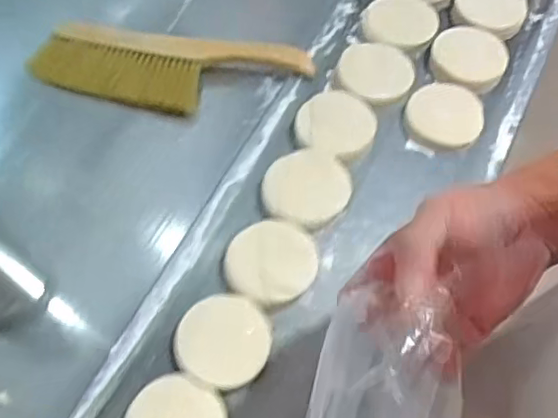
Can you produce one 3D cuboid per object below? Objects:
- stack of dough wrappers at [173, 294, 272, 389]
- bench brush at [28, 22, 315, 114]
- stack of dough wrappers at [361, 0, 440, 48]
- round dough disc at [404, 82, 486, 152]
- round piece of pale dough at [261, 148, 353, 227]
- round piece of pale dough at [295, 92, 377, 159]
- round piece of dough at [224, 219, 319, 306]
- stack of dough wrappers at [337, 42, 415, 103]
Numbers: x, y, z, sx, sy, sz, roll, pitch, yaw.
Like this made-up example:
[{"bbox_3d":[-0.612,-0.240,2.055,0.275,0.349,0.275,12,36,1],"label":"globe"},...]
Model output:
[{"bbox_3d":[-0.052,0.121,0.549,0.087,0.018,0.080,-11,63,-5],"label":"stack of dough wrappers"},{"bbox_3d":[-0.131,-0.166,0.726,0.341,0.047,0.107,10,63,6],"label":"bench brush"},{"bbox_3d":[0.150,-0.232,0.734,0.097,0.029,0.079,-12,63,-5],"label":"stack of dough wrappers"},{"bbox_3d":[0.186,-0.104,0.673,0.082,0.017,0.083,0,63,1],"label":"round dough disc"},{"bbox_3d":[0.028,-0.023,0.622,0.083,0.015,0.085,0,63,1],"label":"round piece of pale dough"},{"bbox_3d":[0.064,-0.096,0.655,0.082,0.015,0.080,5,66,-10],"label":"round piece of pale dough"},{"bbox_3d":[-0.007,0.052,0.590,0.087,0.010,0.089,0,63,1],"label":"round piece of dough"},{"bbox_3d":[0.113,-0.162,0.692,0.081,0.020,0.083,37,69,18],"label":"stack of dough wrappers"}]

